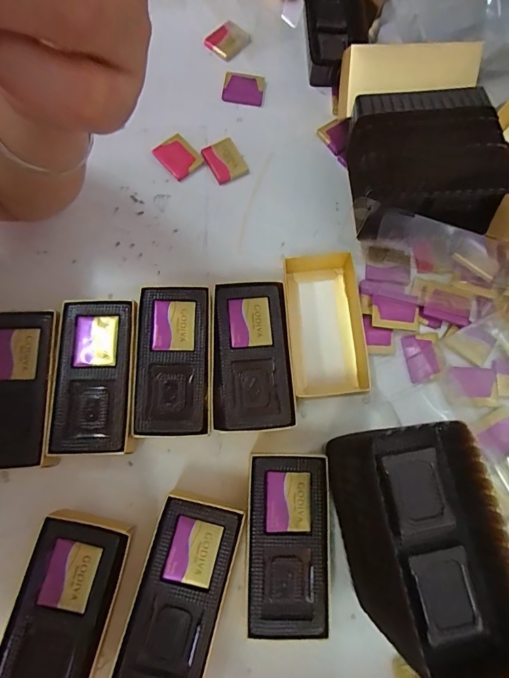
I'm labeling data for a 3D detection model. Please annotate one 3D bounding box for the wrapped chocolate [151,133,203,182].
[{"bbox_3d":[-0.073,-0.174,0.370,0.033,0.009,0.042,-41,78,-10],"label":"wrapped chocolate"}]

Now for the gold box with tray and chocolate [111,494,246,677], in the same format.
[{"bbox_3d":[-0.048,0.169,0.266,0.055,0.034,0.113,16,75,1],"label":"gold box with tray and chocolate"}]

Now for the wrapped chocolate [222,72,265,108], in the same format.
[{"bbox_3d":[-0.011,-0.254,0.395,0.040,0.011,0.033,8,75,3],"label":"wrapped chocolate"}]

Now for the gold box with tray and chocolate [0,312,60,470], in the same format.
[{"bbox_3d":[-0.178,0.038,0.295,0.058,0.034,0.114,-4,75,-3],"label":"gold box with tray and chocolate"}]

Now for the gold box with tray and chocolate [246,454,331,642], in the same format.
[{"bbox_3d":[0.024,0.142,0.278,0.055,0.030,0.112,2,75,-3],"label":"gold box with tray and chocolate"}]

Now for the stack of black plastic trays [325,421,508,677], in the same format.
[{"bbox_3d":[0.090,0.112,0.226,0.064,0.084,0.116,-10,77,-5],"label":"stack of black plastic trays"}]

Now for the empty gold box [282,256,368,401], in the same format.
[{"bbox_3d":[0.057,-0.017,0.320,0.056,0.033,0.124,-3,75,-4],"label":"empty gold box"}]

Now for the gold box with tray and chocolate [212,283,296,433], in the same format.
[{"bbox_3d":[-0.003,0.015,0.309,0.058,0.030,0.113,-2,75,-4],"label":"gold box with tray and chocolate"}]

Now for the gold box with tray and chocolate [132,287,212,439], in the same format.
[{"bbox_3d":[-0.061,0.019,0.306,0.055,0.033,0.113,0,75,-3],"label":"gold box with tray and chocolate"}]

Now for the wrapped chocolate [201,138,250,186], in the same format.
[{"bbox_3d":[-0.028,-0.169,0.371,0.033,0.009,0.042,-28,76,-7],"label":"wrapped chocolate"}]

